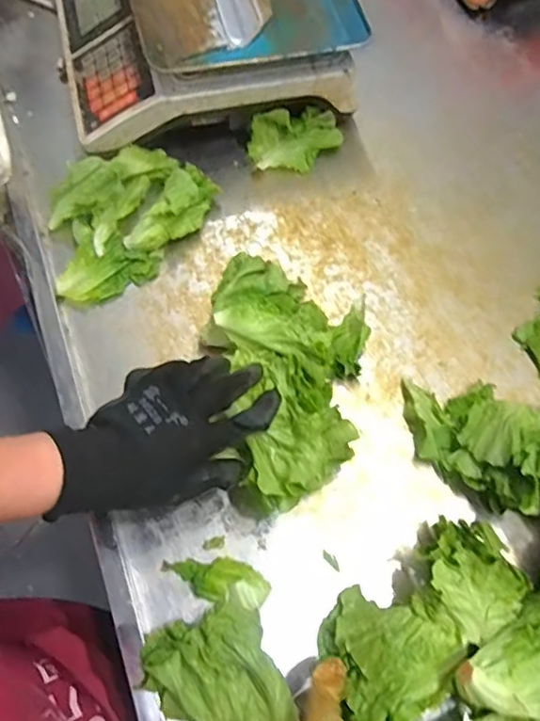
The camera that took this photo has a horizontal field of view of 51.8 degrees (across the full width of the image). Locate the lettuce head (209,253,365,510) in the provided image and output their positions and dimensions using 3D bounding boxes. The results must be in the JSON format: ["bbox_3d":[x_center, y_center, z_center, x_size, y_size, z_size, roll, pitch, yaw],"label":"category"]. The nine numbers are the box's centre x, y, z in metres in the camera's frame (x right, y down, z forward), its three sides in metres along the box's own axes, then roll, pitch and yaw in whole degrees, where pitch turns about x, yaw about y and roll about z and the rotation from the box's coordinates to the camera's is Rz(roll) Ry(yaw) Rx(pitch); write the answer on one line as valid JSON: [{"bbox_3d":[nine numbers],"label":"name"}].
[{"bbox_3d":[0.022,0.006,0.496,0.139,0.077,0.243,0,66,-2],"label":"lettuce head"}]

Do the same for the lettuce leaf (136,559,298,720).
[{"bbox_3d":[-0.034,0.216,0.419,0.116,0.051,0.117,10,66,3],"label":"lettuce leaf"}]

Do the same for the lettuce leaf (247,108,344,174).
[{"bbox_3d":[0.032,-0.254,0.640,0.108,0.042,0.061,-13,67,-7],"label":"lettuce leaf"}]

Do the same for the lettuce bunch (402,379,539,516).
[{"bbox_3d":[0.195,0.062,0.488,0.107,0.074,0.161,-38,72,-16],"label":"lettuce bunch"}]

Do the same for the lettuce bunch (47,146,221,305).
[{"bbox_3d":[-0.165,-0.152,0.586,0.145,0.045,0.193,35,70,13],"label":"lettuce bunch"}]

